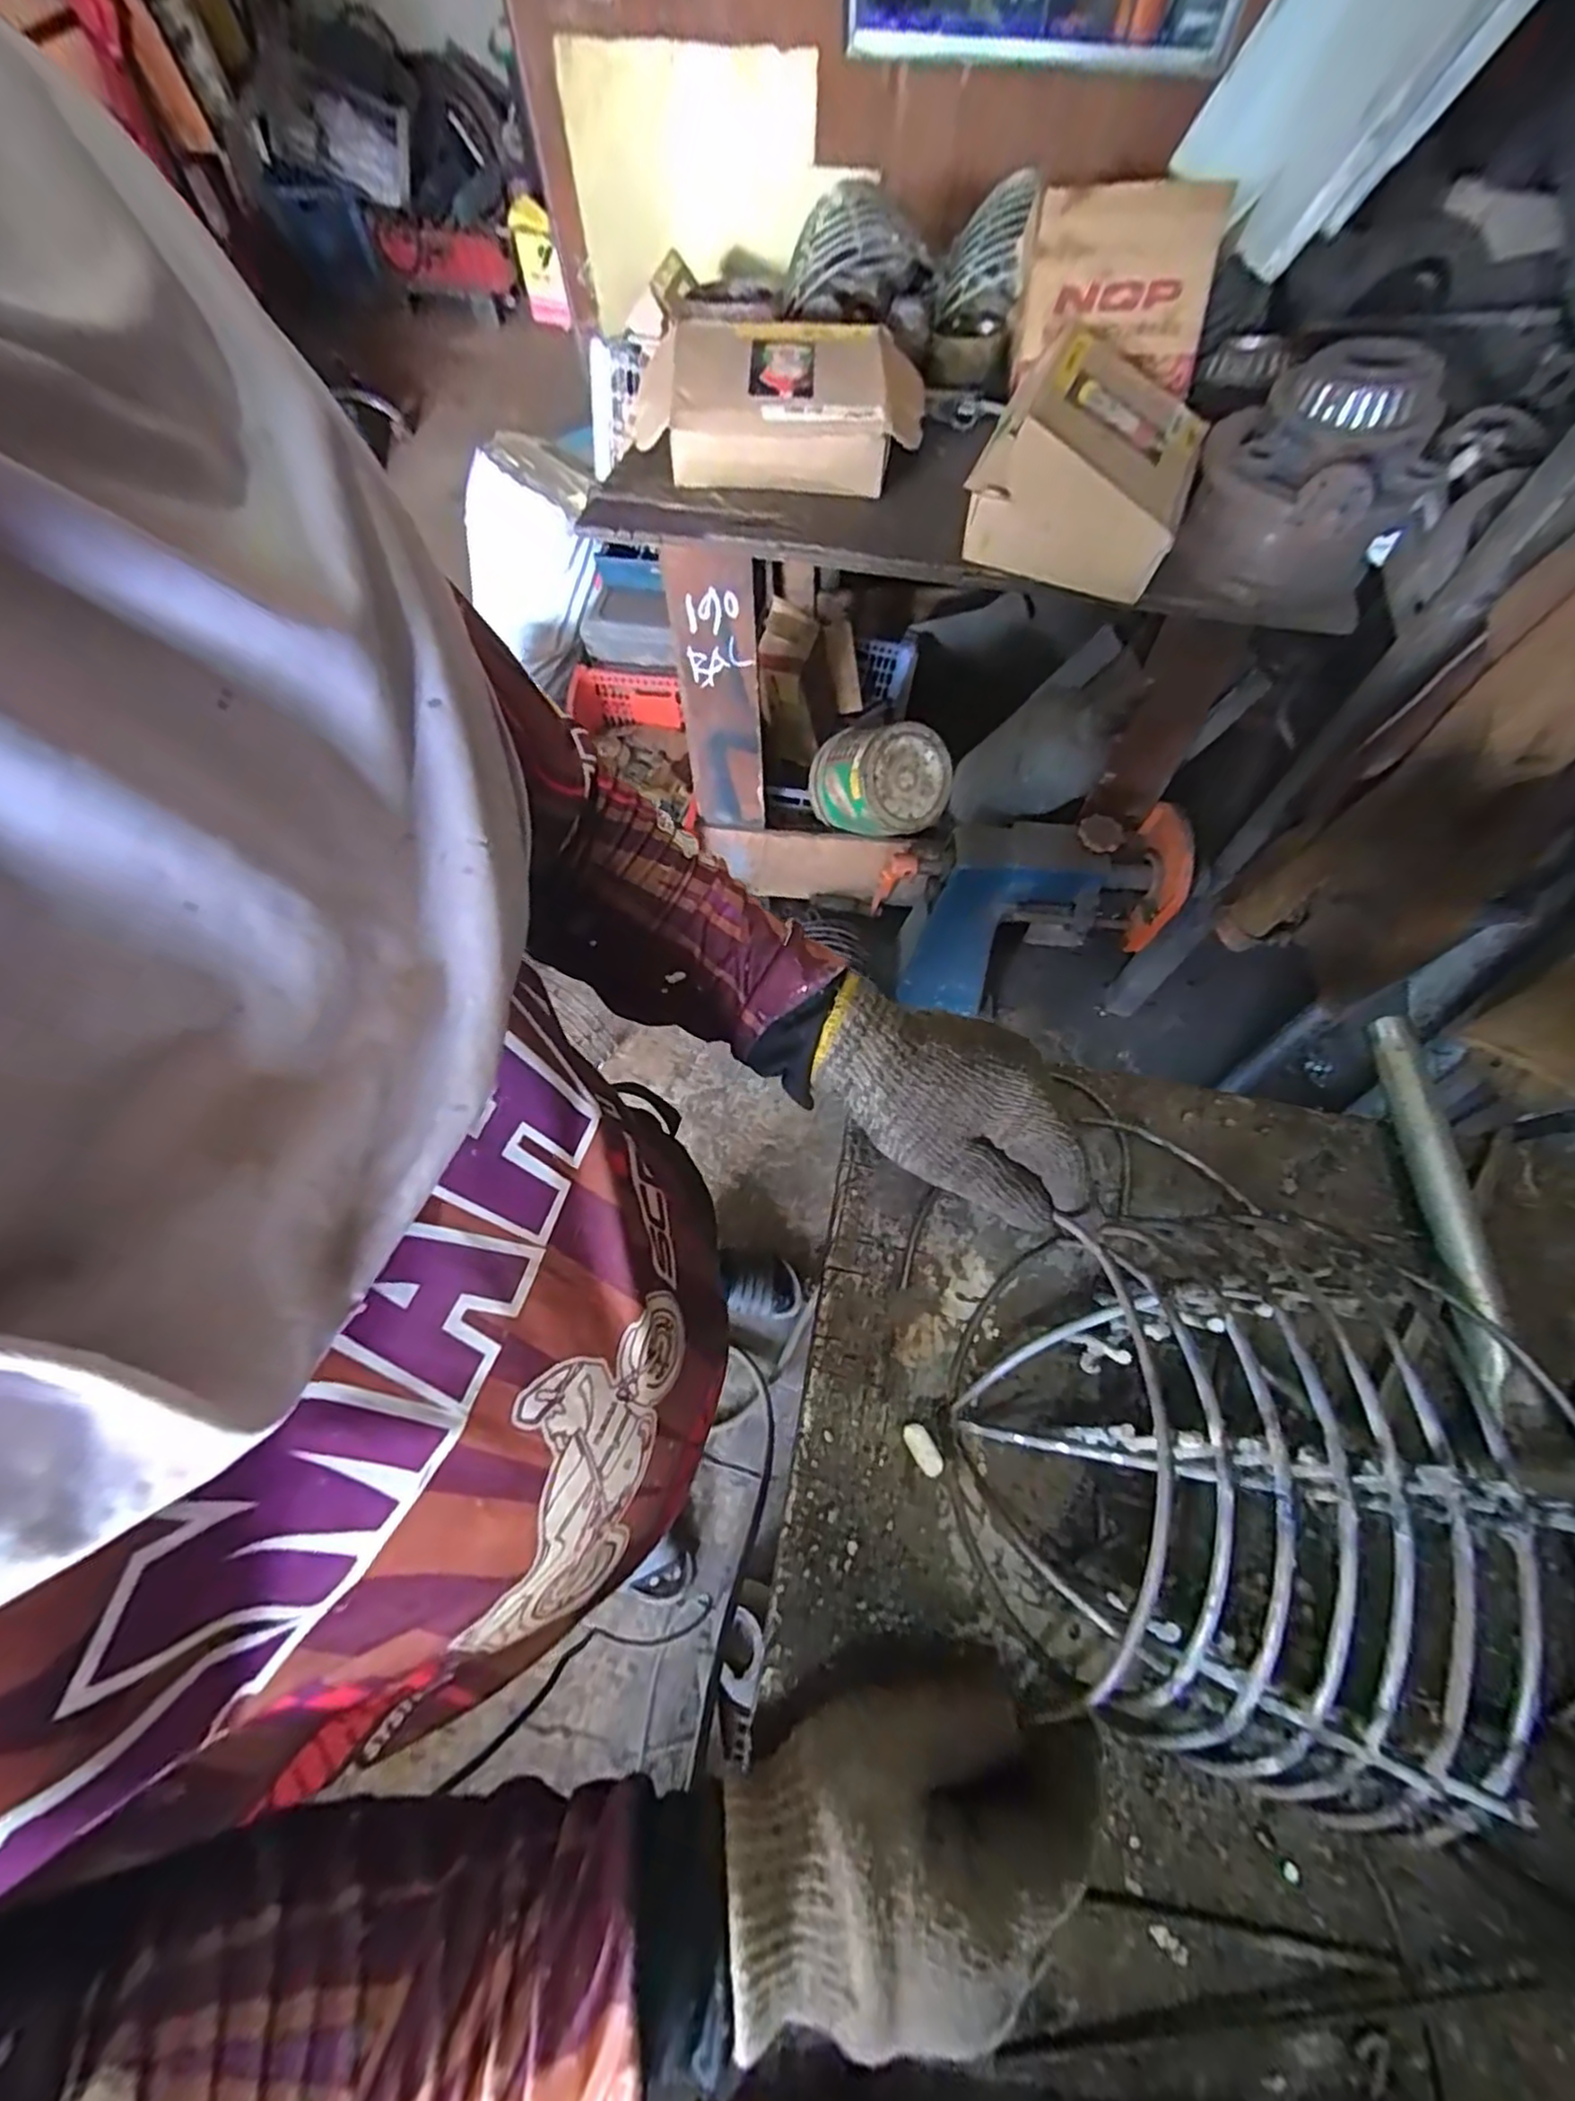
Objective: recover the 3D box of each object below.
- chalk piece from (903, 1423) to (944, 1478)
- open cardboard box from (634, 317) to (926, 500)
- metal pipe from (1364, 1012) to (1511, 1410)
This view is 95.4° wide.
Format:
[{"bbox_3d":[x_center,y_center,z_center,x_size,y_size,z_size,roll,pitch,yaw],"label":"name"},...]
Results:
[{"bbox_3d":[0.066,0.195,0.350,0.011,0.008,0.025,-26,68,-11],"label":"chalk piece"},{"bbox_3d":[0.003,-0.818,0.919,0.333,0.121,0.202,6,66,3],"label":"open cardboard box"},{"bbox_3d":[0.349,0.075,0.383,0.021,0.019,0.196,2,66,1],"label":"metal pipe"}]

